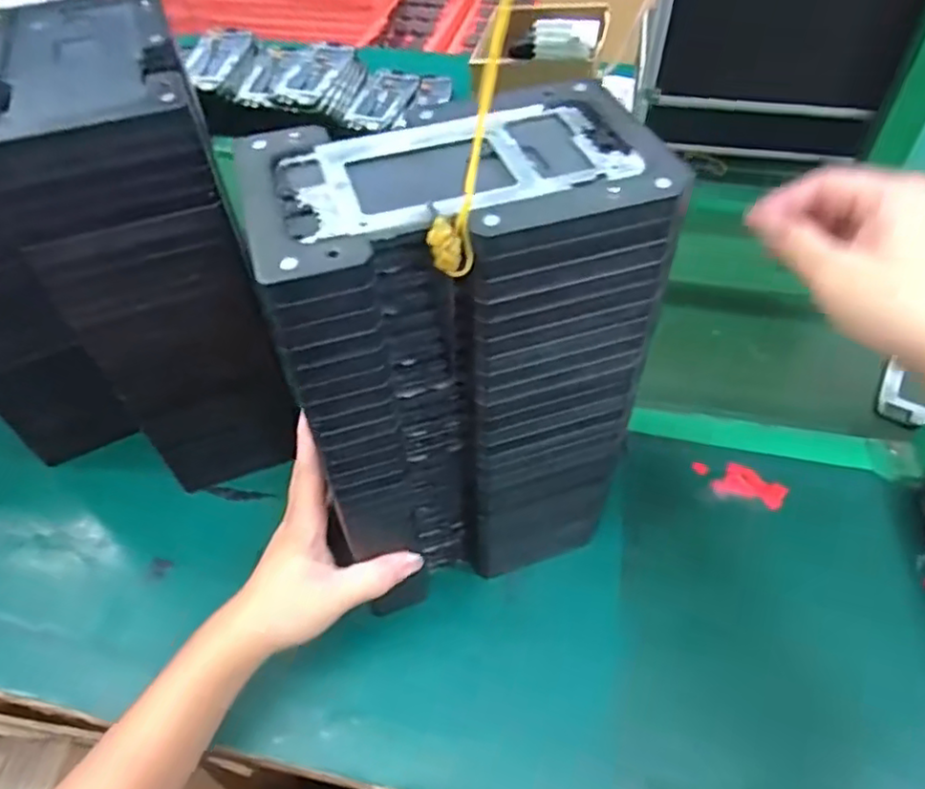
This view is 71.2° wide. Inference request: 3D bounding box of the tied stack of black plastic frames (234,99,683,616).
[{"bbox_3d":[0.000,-0.004,0.397,0.178,0.297,0.106,-16,52,-12],"label":"tied stack of black plastic frames"}]

